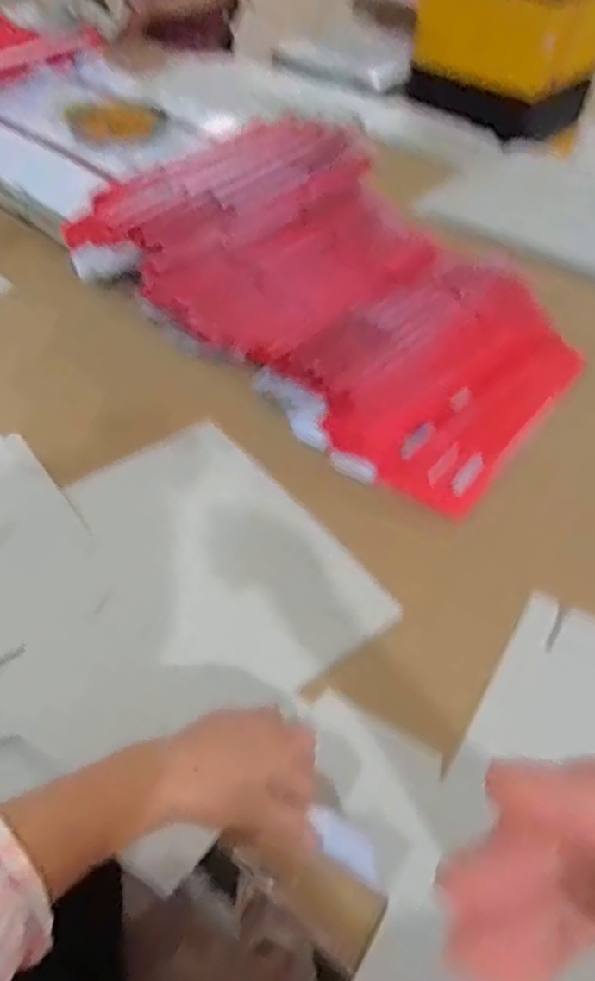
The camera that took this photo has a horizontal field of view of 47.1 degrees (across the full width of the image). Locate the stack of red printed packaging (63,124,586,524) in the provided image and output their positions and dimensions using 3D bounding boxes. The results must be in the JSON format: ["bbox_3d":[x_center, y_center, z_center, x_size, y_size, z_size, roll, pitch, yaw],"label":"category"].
[{"bbox_3d":[0.046,-0.267,0.853,0.611,0.148,0.357,35,56,26],"label":"stack of red printed packaging"}]

